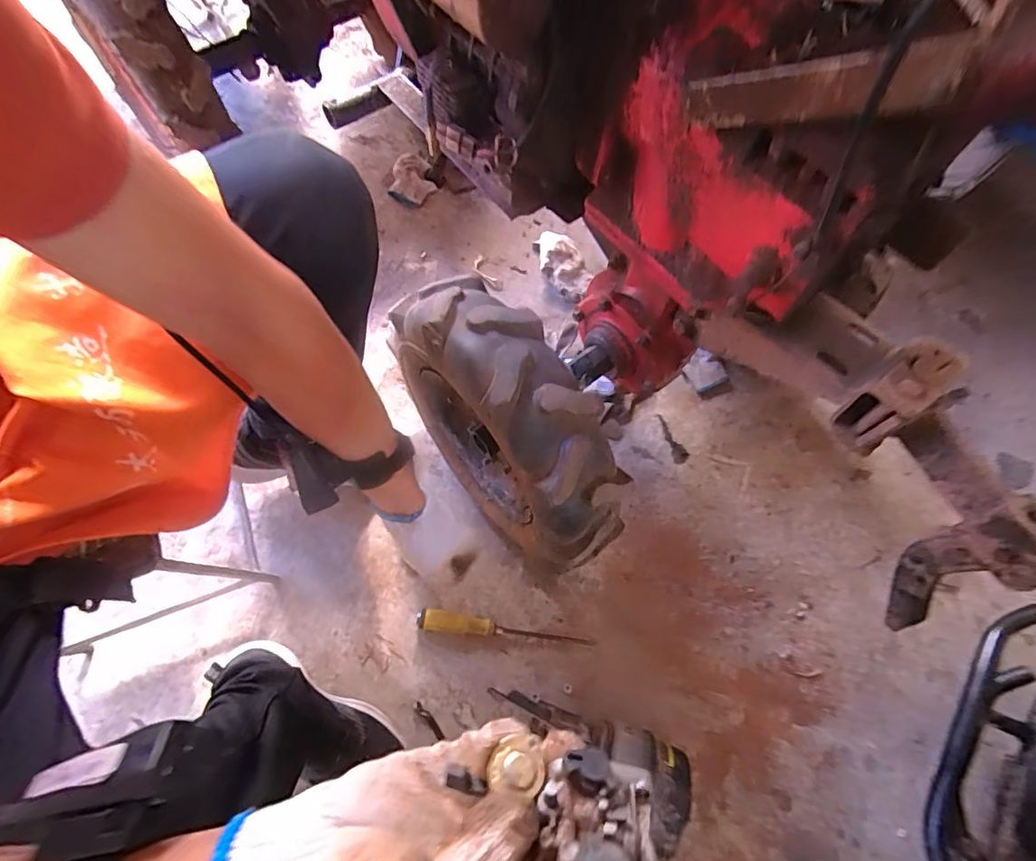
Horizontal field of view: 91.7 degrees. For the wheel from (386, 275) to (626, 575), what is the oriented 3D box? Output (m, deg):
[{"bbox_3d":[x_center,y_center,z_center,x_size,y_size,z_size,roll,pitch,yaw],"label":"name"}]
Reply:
[{"bbox_3d":[-0.018,0.002,0.627,0.131,0.314,0.356,-34,73,-15],"label":"wheel"}]

